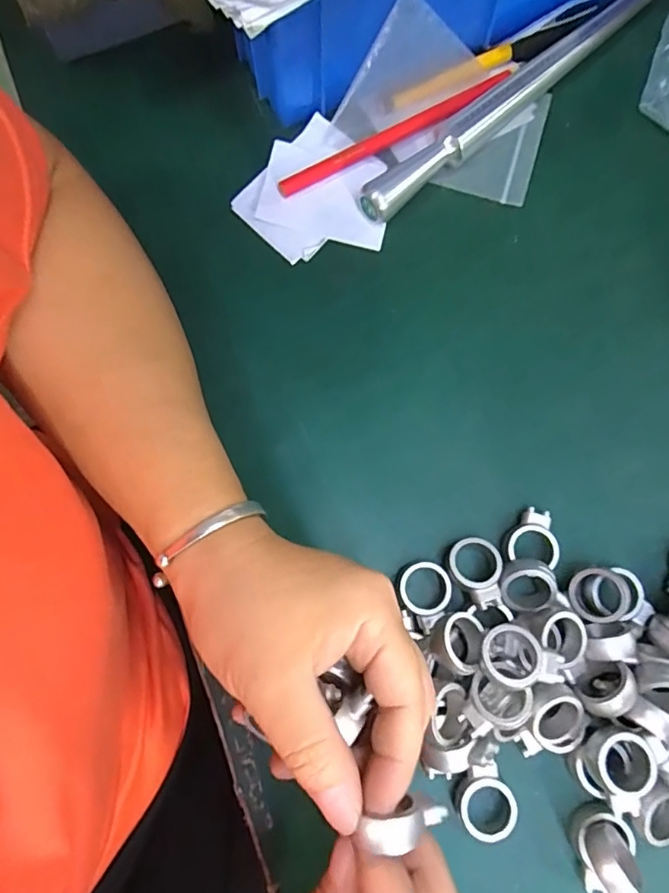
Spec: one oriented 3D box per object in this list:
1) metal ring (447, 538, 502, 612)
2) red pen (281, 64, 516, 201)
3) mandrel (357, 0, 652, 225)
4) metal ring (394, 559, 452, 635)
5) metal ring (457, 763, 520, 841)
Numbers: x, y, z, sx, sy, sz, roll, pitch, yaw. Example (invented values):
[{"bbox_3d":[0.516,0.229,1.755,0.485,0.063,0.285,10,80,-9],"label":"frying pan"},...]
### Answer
[{"bbox_3d":[0.070,0.061,0.255,0.026,0.015,0.032,-24,80,-5],"label":"metal ring"},{"bbox_3d":[0.038,-0.182,0.299,0.154,0.010,0.013,-30,81,-6],"label":"red pen"},{"bbox_3d":[0.105,-0.204,0.302,0.227,0.018,0.017,-40,82,-8],"label":"mandrel"},{"bbox_3d":[0.045,0.071,0.256,0.026,0.009,0.030,-39,82,-7],"label":"metal ring"},{"bbox_3d":[0.068,0.163,0.237,0.025,0.011,0.030,-25,80,-5],"label":"metal ring"}]

